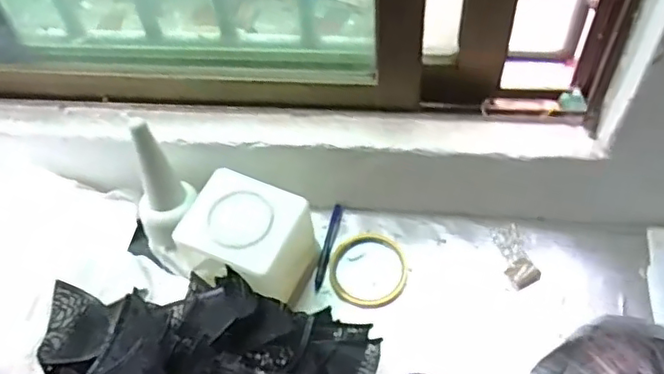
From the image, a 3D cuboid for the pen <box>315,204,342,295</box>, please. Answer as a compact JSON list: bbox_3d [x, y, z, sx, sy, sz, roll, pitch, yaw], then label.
[{"bbox_3d":[-0.005,0.071,0.726,0.012,0.004,0.113,10,58,10],"label":"pen"}]

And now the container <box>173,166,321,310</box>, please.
[{"bbox_3d":[-0.094,0.065,0.668,0.125,0.106,0.114,18,59,15],"label":"container"}]

